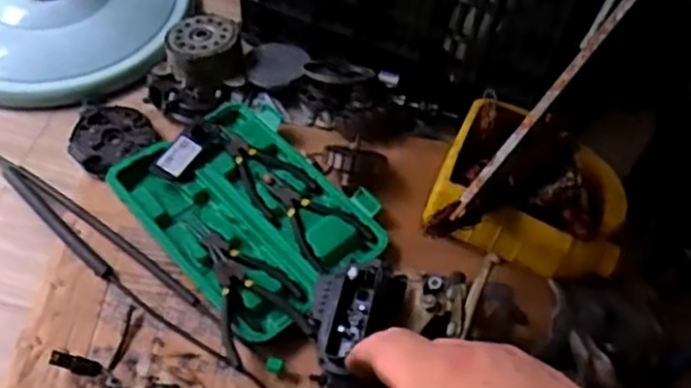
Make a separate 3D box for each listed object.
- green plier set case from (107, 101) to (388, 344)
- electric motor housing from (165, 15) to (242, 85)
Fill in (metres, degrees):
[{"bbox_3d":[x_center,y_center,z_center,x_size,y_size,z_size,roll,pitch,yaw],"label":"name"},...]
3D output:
[{"bbox_3d":[-0.112,0.016,0.879,0.217,0.033,0.293,-33,64,-25],"label":"green plier set case"},{"bbox_3d":[-0.190,-0.196,1.009,0.098,0.046,0.105,-17,59,-16],"label":"electric motor housing"}]

